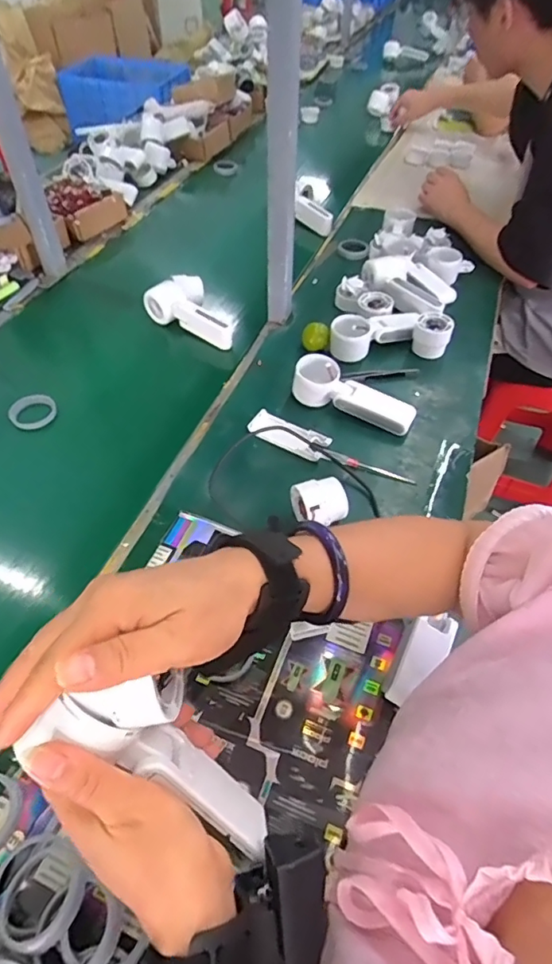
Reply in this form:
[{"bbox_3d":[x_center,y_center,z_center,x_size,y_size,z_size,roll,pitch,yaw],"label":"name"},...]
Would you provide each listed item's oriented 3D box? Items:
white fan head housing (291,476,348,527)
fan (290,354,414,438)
[{"bbox_3d":[0.050,0.027,0.565,0.056,0.043,0.045,-12,51,-10],"label":"white fan head housing"},{"bbox_3d":[0.105,-0.121,0.682,0.165,0.057,0.048,19,53,15],"label":"fan"}]

